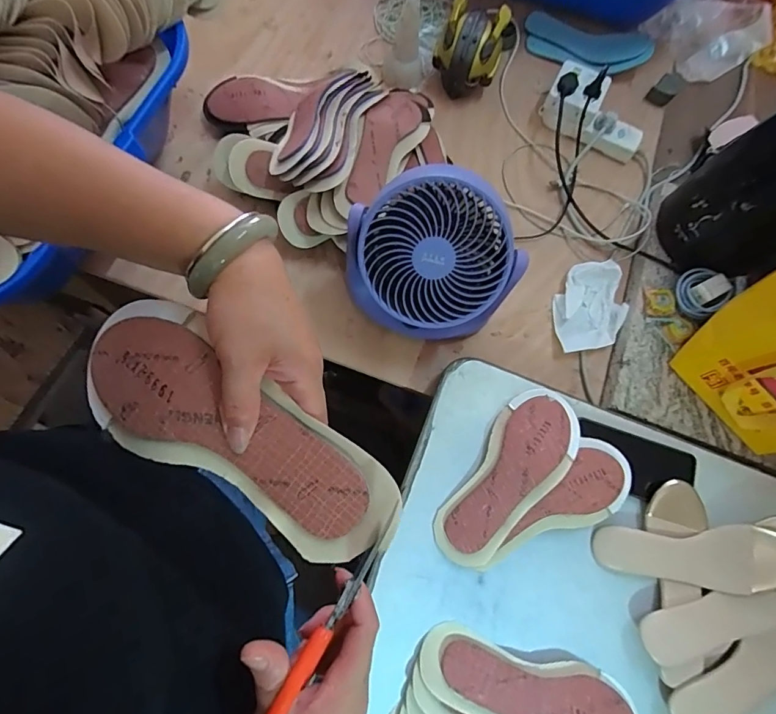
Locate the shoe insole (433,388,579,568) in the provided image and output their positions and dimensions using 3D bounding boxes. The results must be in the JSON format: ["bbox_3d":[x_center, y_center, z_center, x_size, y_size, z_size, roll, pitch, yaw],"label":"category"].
[{"bbox_3d":[0.152,0.142,0.549,0.088,0.036,0.239,35,76,8],"label":"shoe insole"}]

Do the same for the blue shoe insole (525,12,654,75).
[{"bbox_3d":[0.359,-0.573,0.815,0.222,0.032,0.086,23,75,5],"label":"blue shoe insole"}]

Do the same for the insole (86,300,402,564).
[{"bbox_3d":[-0.102,0.051,0.295,0.233,0.028,0.088,33,89,3],"label":"insole"}]

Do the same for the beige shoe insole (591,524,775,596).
[{"bbox_3d":[0.363,0.239,0.531,0.219,0.018,0.072,-4,79,11],"label":"beige shoe insole"}]

